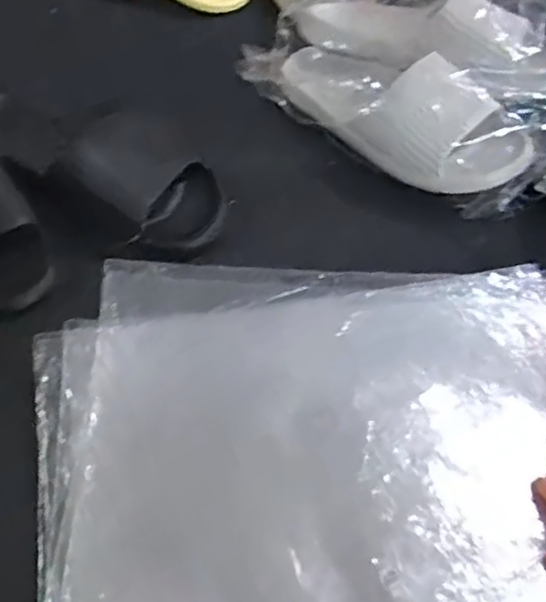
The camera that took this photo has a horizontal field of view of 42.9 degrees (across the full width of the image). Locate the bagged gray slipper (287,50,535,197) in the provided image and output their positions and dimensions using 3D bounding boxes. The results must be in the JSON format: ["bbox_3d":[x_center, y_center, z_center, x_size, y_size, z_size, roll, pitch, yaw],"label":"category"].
[{"bbox_3d":[0.112,-0.184,0.629,0.103,0.062,0.255,-39,64,-21],"label":"bagged gray slipper"}]

